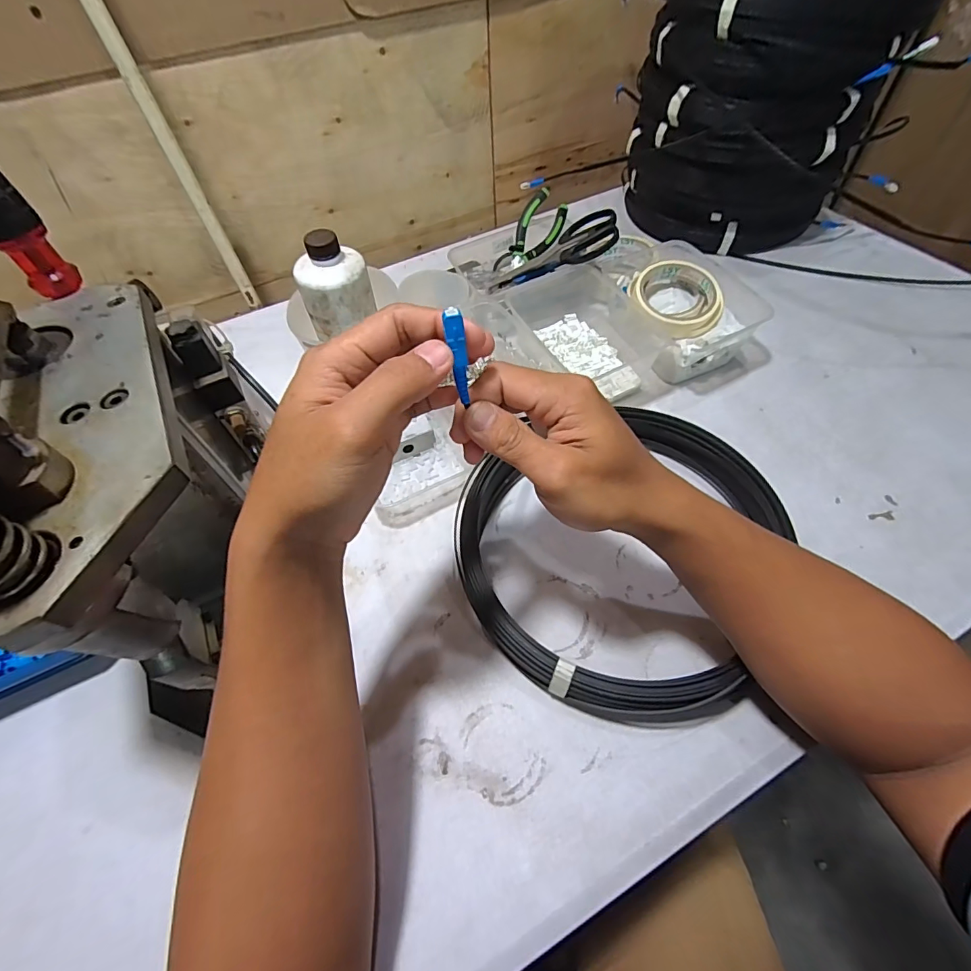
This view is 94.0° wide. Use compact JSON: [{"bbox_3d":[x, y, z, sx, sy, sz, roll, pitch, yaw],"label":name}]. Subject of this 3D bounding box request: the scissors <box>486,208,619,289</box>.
[{"bbox_3d":[0.084,-0.301,0.576,0.175,0.014,0.063,-1,74,37],"label":"scissors"}]

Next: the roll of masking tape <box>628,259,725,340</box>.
[{"bbox_3d":[0.218,-0.212,0.523,0.099,0.052,0.105,-16,72,-10],"label":"roll of masking tape"}]

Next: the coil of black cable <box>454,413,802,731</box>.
[{"bbox_3d":[0.120,0.058,0.388,0.272,0.048,0.255,-2,55,2],"label":"coil of black cable"}]

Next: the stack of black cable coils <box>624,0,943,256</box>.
[{"bbox_3d":[0.351,-0.502,0.613,0.278,0.267,0.249,8,56,9],"label":"stack of black cable coils"}]

